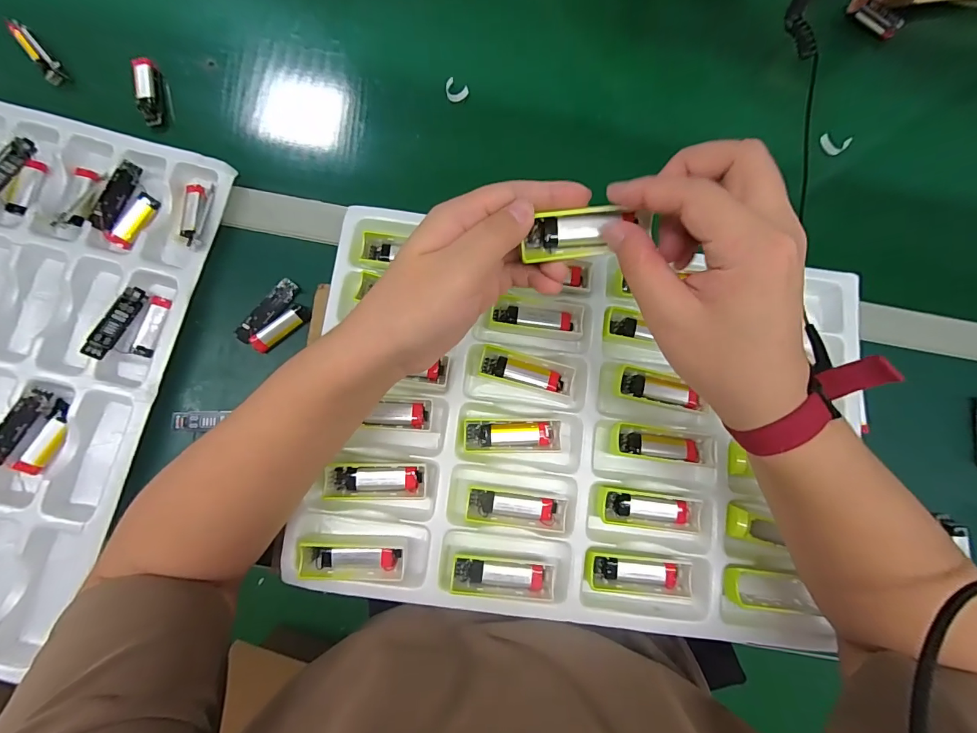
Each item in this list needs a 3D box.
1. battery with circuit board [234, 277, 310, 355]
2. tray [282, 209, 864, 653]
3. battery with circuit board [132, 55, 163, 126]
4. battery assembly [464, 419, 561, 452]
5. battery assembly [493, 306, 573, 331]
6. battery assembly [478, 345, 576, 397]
[{"bbox_3d":[-0.193,-0.044,0.384,0.040,0.011,0.067,39,81,3],"label":"battery with circuit board"},{"bbox_3d":[0.072,0.046,0.352,0.433,0.034,0.305,11,80,-2],"label":"tray"},{"bbox_3d":[-0.338,-0.276,0.417,0.020,0.011,0.072,-14,82,-6],"label":"battery with circuit board"},{"bbox_3d":[0.020,0.057,0.345,0.078,0.018,0.025,1,81,-3],"label":"battery assembly"},{"bbox_3d":[0.039,-0.041,0.366,0.069,0.014,0.015,6,80,-2],"label":"battery assembly"},{"bbox_3d":[0.032,0.005,0.355,0.079,0.018,0.025,15,80,-1],"label":"battery assembly"}]

